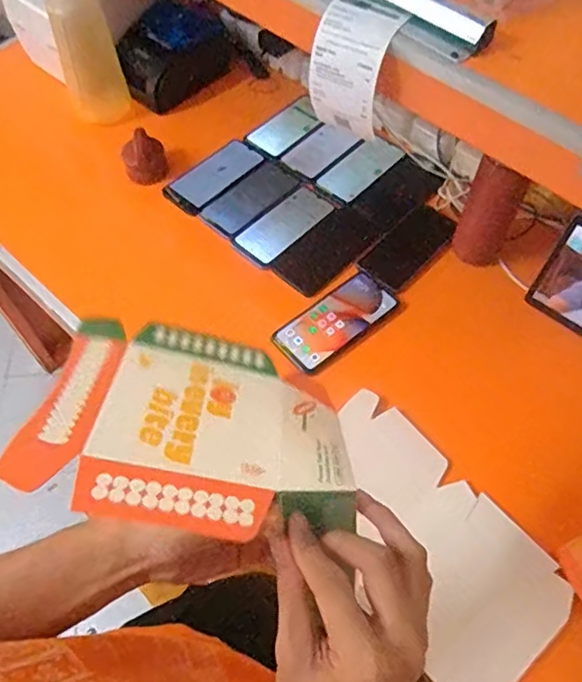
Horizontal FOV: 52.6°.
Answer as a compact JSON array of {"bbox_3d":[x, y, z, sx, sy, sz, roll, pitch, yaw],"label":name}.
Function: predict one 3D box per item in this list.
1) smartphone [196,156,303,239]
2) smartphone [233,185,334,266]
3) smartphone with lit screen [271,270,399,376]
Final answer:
[{"bbox_3d":[-0.063,-0.223,0.912,0.159,0.012,0.077,-40,67,-22],"label":"smartphone"},{"bbox_3d":[-0.009,-0.176,0.884,0.159,0.014,0.072,-39,67,-21],"label":"smartphone"},{"bbox_3d":[0.061,-0.028,0.794,0.172,0.013,0.080,-36,66,-20],"label":"smartphone with lit screen"}]

